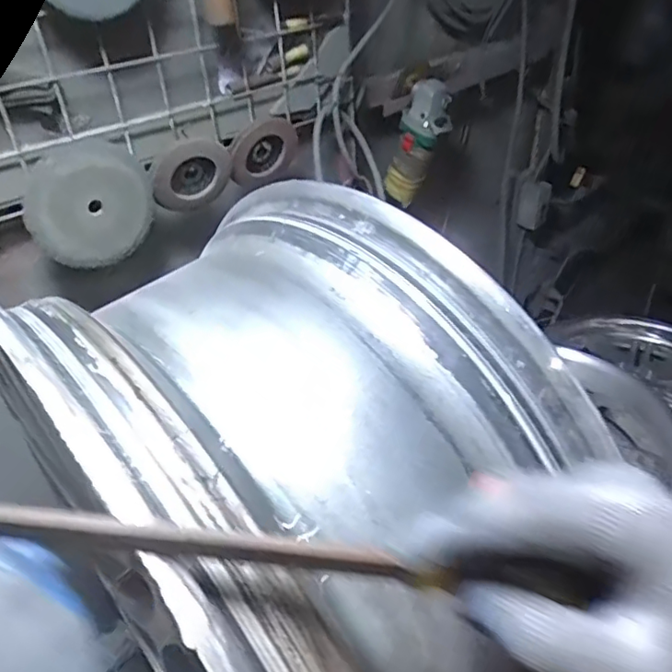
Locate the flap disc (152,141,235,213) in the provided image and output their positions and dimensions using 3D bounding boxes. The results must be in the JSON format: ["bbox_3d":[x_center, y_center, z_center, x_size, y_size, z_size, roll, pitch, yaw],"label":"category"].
[{"bbox_3d":[-0.164,-0.183,0.646,0.090,0.074,0.025,-19,39,-21],"label":"flap disc"}]

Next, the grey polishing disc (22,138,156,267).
[{"bbox_3d":[-0.252,-0.136,0.588,0.126,0.119,0.016,-25,41,-27],"label":"grey polishing disc"}]

